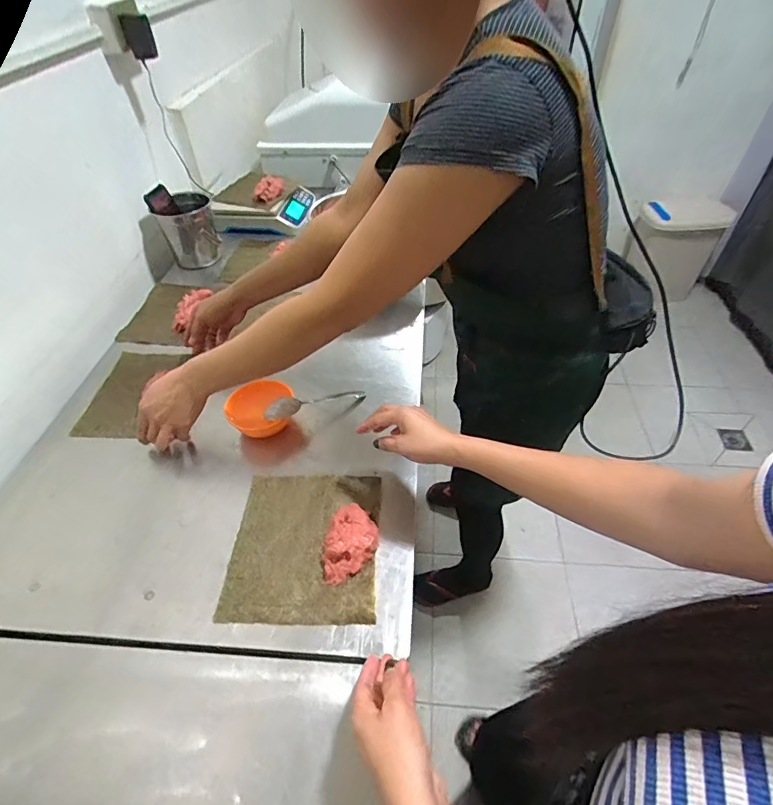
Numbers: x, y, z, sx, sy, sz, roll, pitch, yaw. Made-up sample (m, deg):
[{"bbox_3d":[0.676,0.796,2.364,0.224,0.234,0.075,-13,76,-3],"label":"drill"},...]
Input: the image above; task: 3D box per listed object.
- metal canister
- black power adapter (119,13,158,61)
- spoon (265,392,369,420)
[{"bbox_3d":[-0.467,-0.407,1.072,0.126,0.150,0.115,-18,48,-15],"label":"metal canister"},{"bbox_3d":[-0.503,-0.745,0.931,0.052,0.072,0.029,-15,48,-11],"label":"black power adapter"},{"bbox_3d":[-0.113,-0.002,0.739,0.168,0.021,0.033,-13,46,-32],"label":"spoon"}]

